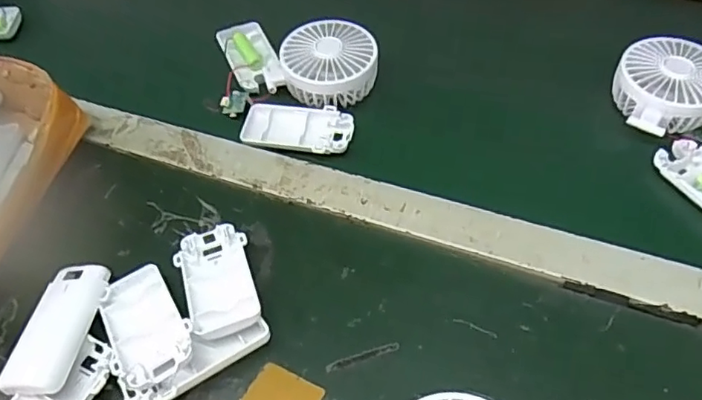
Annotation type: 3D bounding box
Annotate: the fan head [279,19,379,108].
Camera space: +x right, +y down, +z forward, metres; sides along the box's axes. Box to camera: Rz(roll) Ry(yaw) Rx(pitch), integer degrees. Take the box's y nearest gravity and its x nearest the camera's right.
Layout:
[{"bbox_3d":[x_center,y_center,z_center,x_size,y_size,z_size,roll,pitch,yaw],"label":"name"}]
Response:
[{"bbox_3d":[-0.019,-0.126,0.530,0.086,0.036,0.082,6,54,6],"label":"fan head"}]

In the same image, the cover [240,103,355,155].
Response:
[{"bbox_3d":[-0.047,-0.063,0.507,0.095,0.012,0.051,7,54,7],"label":"cover"}]

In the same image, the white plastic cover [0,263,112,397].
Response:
[{"bbox_3d":[-0.197,0.087,0.390,0.043,0.019,0.092,5,54,6],"label":"white plastic cover"}]

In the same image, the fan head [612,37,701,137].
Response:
[{"bbox_3d":[0.278,-0.100,0.497,0.086,0.033,0.092,-1,53,1],"label":"fan head"}]

